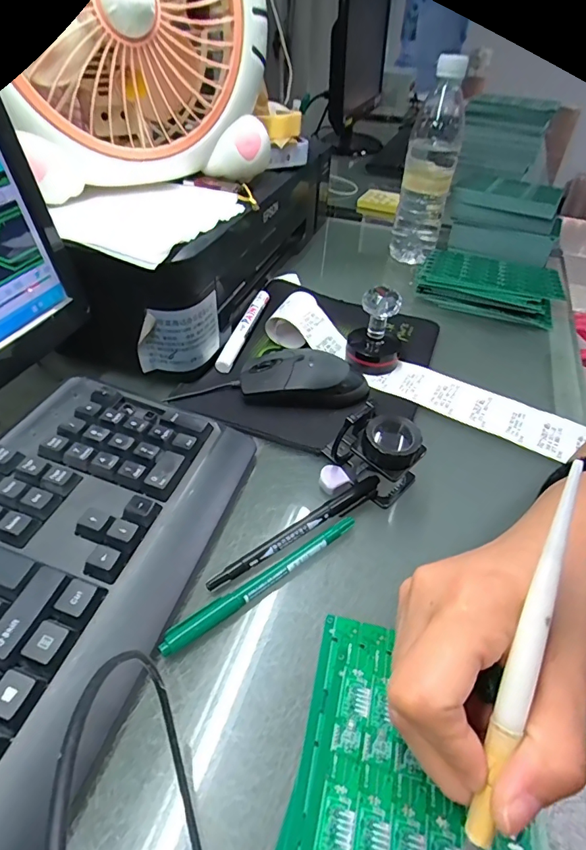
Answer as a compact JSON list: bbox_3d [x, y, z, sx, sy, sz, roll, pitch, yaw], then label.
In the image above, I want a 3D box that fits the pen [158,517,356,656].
[{"bbox_3d":[-0.017,0.094,0.281,0.138,0.012,0.014,-27,51,-29],"label":"pen"}]

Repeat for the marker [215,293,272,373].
[{"bbox_3d":[-0.050,-0.102,0.484,0.016,0.015,0.140,11,43,9],"label":"marker"}]

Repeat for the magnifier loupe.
[{"bbox_3d":[0.059,0.019,0.331,0.063,0.058,0.042,30,49,26],"label":"magnifier loupe"}]

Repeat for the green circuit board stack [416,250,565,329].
[{"bbox_3d":[0.242,-0.174,0.573,0.163,0.041,0.109,18,44,15],"label":"green circuit board stack"}]

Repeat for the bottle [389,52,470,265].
[{"bbox_3d":[0.167,-0.311,0.567,0.060,0.222,0.053,11,43,9],"label":"bottle"}]

